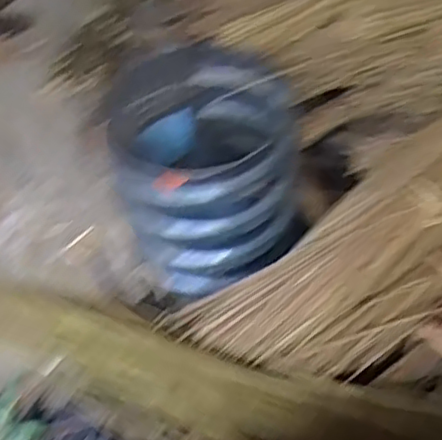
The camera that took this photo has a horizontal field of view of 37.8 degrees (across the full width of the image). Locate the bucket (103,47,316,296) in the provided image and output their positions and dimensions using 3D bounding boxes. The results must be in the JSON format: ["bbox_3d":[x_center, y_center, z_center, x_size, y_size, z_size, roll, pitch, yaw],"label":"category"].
[{"bbox_3d":[-0.019,-0.081,0.922,0.253,0.231,0.279,-9,46,0],"label":"bucket"}]

